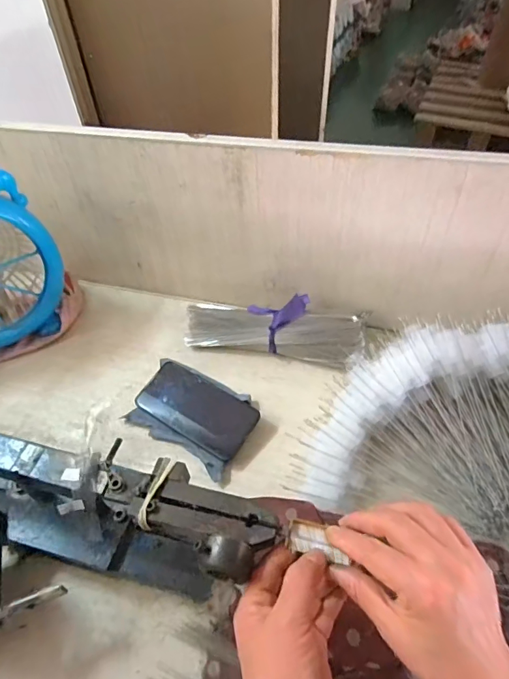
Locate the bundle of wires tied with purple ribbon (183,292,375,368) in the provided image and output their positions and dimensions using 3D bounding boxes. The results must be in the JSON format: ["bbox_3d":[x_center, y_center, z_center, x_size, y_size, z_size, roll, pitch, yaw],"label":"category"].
[{"bbox_3d":[0.028,-0.018,0.618,0.257,0.059,0.091,10,51,11],"label":"bundle of wires tied with purple ribbon"}]

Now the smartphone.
[{"bbox_3d":[-0.077,0.089,0.566,0.158,0.009,0.076,27,66,25],"label":"smartphone"}]

